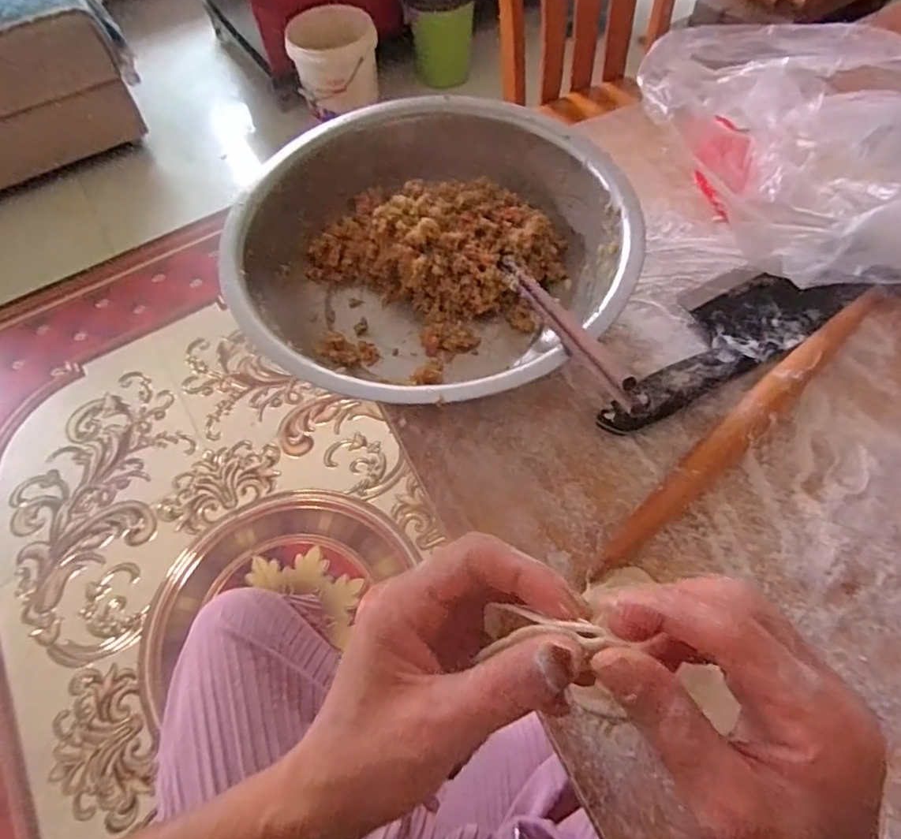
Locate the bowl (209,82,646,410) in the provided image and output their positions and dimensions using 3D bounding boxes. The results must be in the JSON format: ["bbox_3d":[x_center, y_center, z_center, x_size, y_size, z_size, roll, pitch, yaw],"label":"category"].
[{"bbox_3d":[-0.008,-0.118,0.416,0.266,0.081,0.260,-1,61,2],"label":"bowl"}]

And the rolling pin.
[{"bbox_3d":[0.199,-0.001,0.370,0.297,0.021,0.022,-39,66,-17],"label":"rolling pin"}]

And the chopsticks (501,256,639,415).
[{"bbox_3d":[0.062,-0.063,0.341,0.011,0.018,0.210,-14,34,-5],"label":"chopsticks"}]

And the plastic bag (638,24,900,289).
[{"bbox_3d":[0.292,-0.222,0.436,0.202,0.104,0.279,-25,63,-10],"label":"plastic bag"}]

